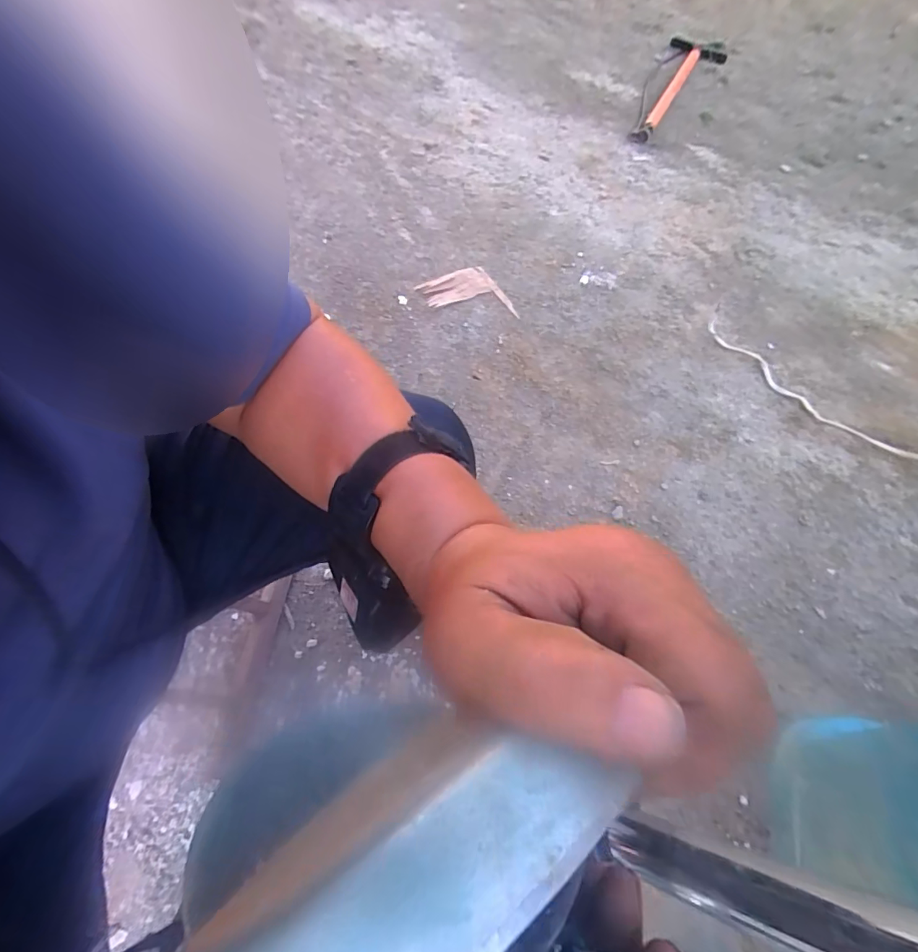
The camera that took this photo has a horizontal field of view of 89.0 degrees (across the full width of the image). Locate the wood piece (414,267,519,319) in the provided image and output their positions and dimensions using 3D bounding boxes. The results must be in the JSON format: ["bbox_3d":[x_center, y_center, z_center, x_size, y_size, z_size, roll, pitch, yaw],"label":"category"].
[{"bbox_3d":[0.014,-0.422,1.091,0.195,0.014,0.158,-14,64,-6],"label":"wood piece"}]

